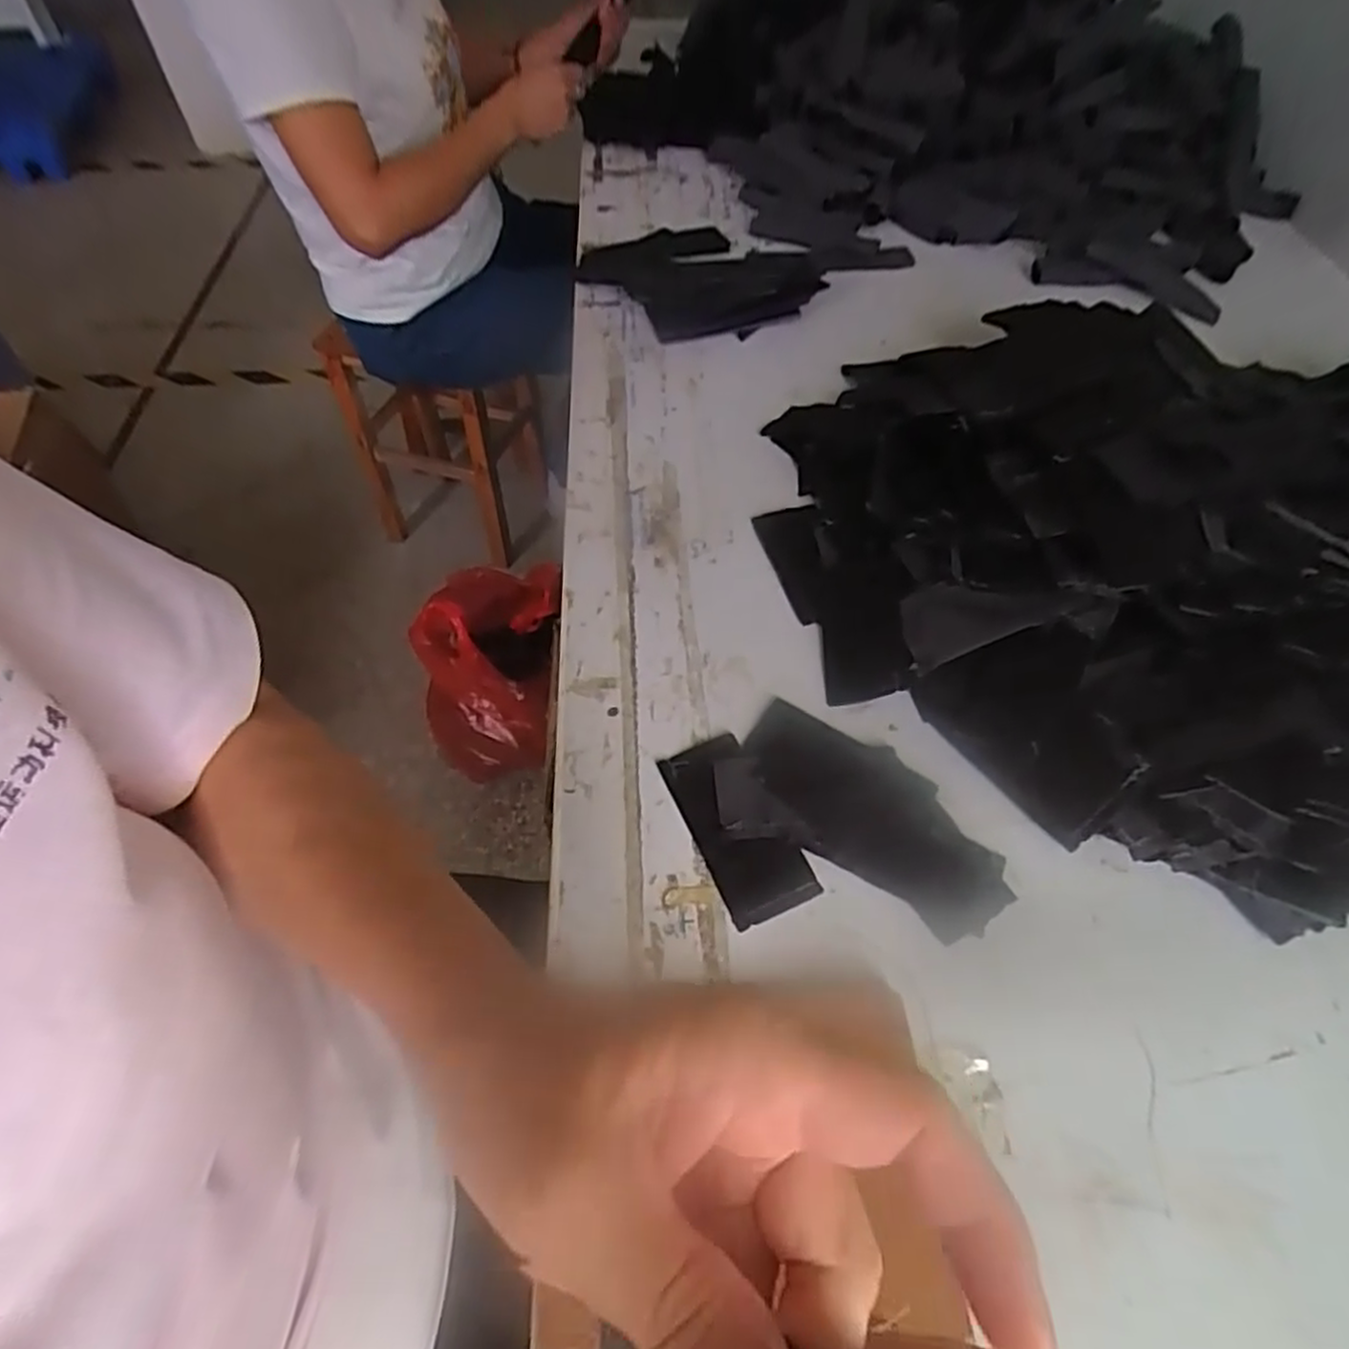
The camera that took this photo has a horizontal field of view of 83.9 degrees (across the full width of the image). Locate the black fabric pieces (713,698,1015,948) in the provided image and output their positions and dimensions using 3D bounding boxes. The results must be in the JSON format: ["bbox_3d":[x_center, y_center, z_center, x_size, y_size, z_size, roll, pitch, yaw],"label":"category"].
[{"bbox_3d":[0.115,0.082,0.451,0.170,0.008,0.097,24,57,17],"label":"black fabric pieces"}]

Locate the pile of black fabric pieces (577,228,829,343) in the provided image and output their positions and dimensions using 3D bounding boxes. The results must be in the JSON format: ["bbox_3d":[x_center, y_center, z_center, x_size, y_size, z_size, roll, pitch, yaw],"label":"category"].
[{"bbox_3d":[0.024,-0.456,0.829,0.260,0.045,0.251,-3,54,-2],"label":"pile of black fabric pieces"}]

